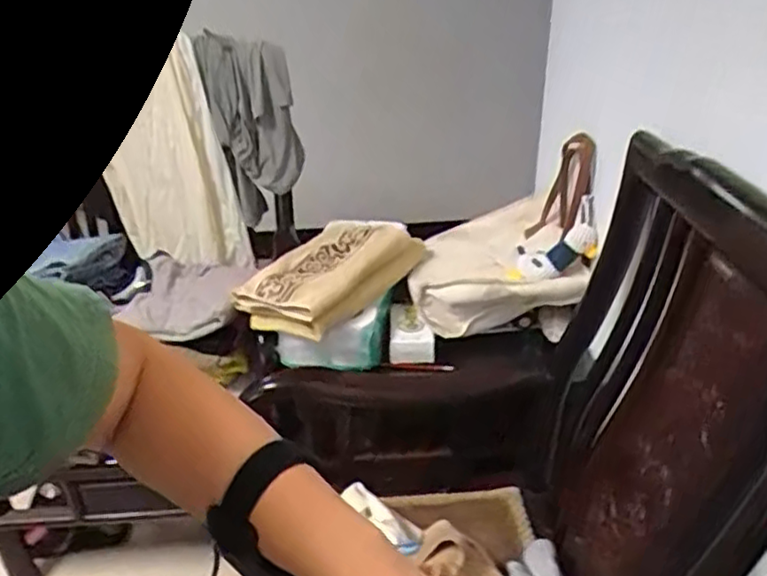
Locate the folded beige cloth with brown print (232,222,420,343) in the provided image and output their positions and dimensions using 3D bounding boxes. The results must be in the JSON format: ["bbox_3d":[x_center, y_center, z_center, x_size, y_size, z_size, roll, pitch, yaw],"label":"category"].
[{"bbox_3d":[-0.075,-0.030,1.266,0.192,0.079,0.364,19,36,31],"label":"folded beige cloth with brown print"}]

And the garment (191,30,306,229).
[{"bbox_3d":[-0.296,-0.366,1.638,0.162,0.414,0.178,25,39,37],"label":"garment"}]

